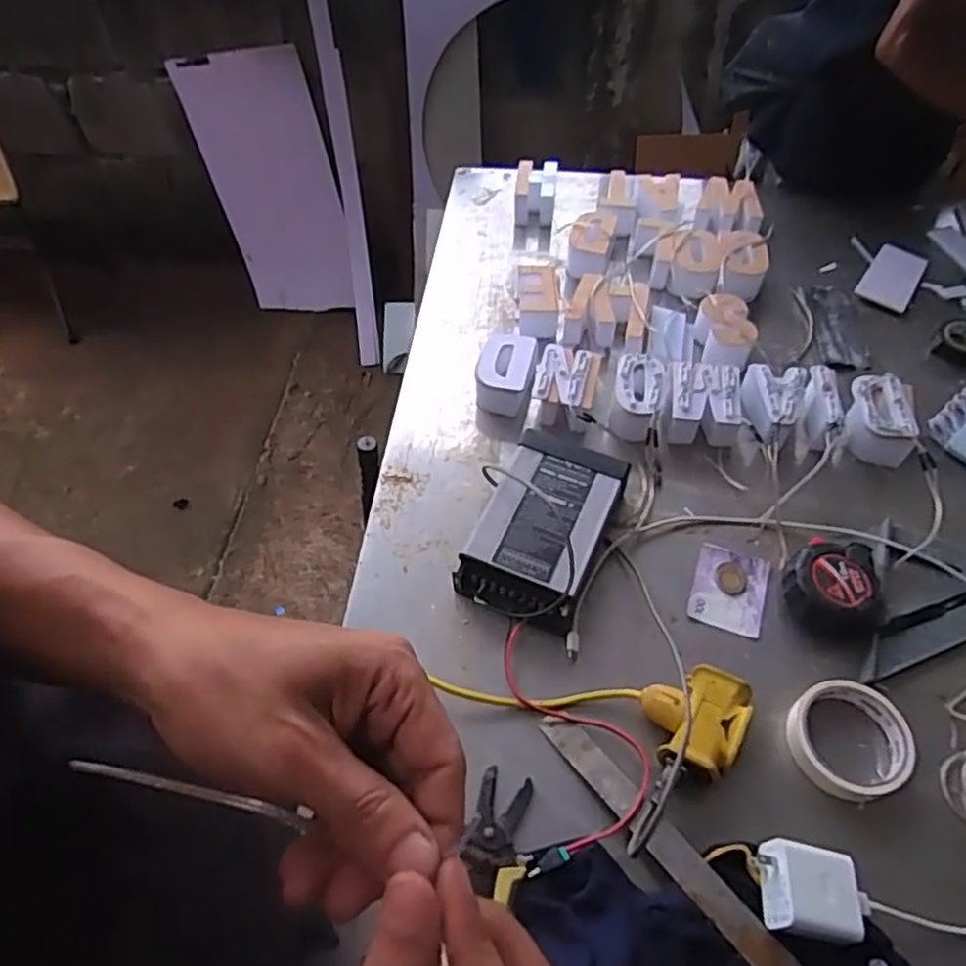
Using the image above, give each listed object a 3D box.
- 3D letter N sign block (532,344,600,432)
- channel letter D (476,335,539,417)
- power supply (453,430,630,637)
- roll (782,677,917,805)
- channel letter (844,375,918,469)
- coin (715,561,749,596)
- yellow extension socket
[{"bbox_3d":[0.090,-0.104,0.786,0.065,0.041,0.095,10,57,8],"label":"3D letter N sign block"},{"bbox_3d":[0.025,-0.122,0.804,0.061,0.042,0.091,7,56,6],"label":"channel letter D"},{"bbox_3d":[0.053,0.047,0.680,0.112,0.051,0.170,22,59,15],"label":"power supply"},{"bbox_3d":[0.297,0.206,0.580,0.097,0.017,0.090,-1,56,1],"label":"roll"},{"bbox_3d":[0.416,-0.070,0.762,0.073,0.045,0.092,17,58,13],"label":"channel letter"},{"bbox_3d":[0.237,0.091,0.684,0.030,0.004,0.035,13,57,10],"label":"coin"},{"bbox_3d":[0.171,0.189,0.583,0.078,0.045,0.083,27,61,18],"label":"yellow extension socket"}]

